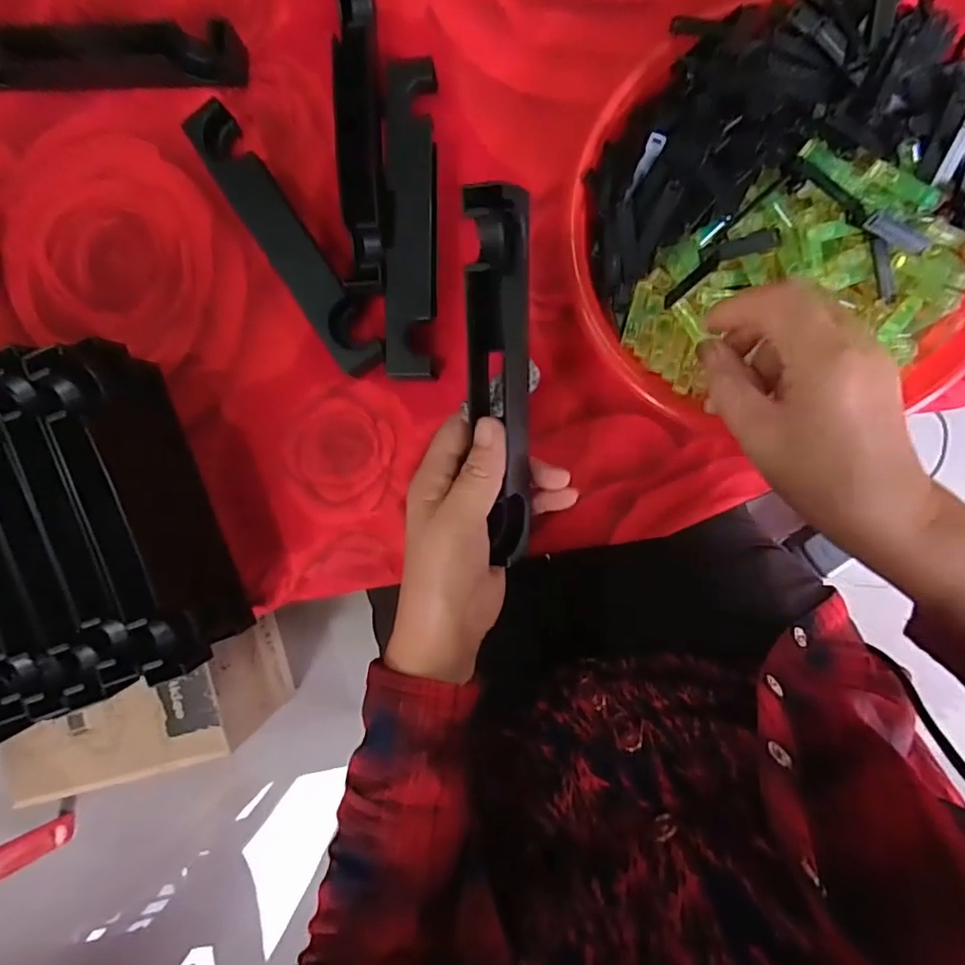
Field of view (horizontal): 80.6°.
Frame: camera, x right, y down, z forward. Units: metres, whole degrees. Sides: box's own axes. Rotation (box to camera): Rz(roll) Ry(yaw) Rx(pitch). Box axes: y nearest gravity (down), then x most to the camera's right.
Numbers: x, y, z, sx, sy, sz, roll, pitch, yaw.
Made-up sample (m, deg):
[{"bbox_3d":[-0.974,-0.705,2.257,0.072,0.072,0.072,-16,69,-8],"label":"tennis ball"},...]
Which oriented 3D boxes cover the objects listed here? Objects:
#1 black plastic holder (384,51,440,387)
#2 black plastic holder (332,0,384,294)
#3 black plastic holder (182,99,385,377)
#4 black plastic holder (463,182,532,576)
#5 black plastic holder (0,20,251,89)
[{"bbox_3d":[-0.044,-0.164,0.362,0.032,0.022,0.196,0,91,5],"label":"black plastic holder"},{"bbox_3d":[-0.078,-0.221,0.363,0.028,0.028,0.195,-4,91,5],"label":"black plastic holder"},{"bbox_3d":[-0.128,-0.158,0.377,0.033,0.029,0.199,-35,88,4],"label":"black plastic holder"},{"bbox_3d":[0.010,-0.049,0.304,0.032,0.028,0.193,-1,109,7],"label":"black plastic holder"},{"bbox_3d":[-0.259,-0.292,0.386,0.198,0.032,0.031,5,91,5],"label":"black plastic holder"}]

